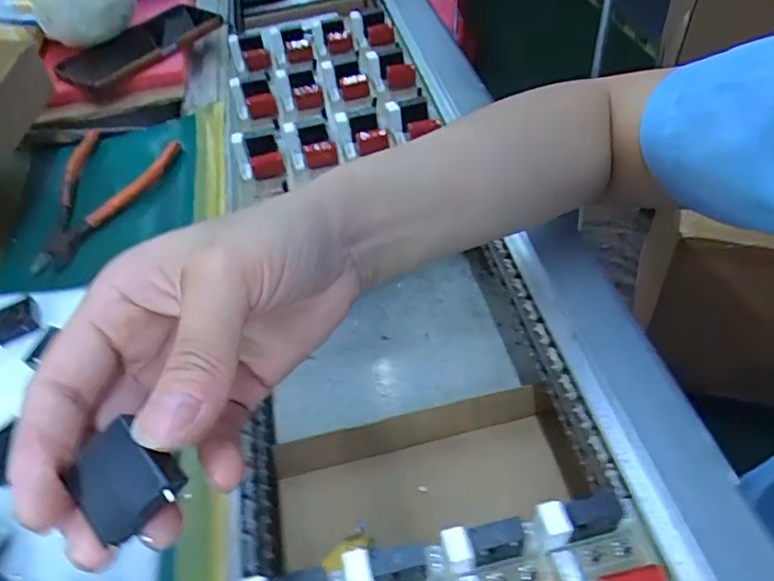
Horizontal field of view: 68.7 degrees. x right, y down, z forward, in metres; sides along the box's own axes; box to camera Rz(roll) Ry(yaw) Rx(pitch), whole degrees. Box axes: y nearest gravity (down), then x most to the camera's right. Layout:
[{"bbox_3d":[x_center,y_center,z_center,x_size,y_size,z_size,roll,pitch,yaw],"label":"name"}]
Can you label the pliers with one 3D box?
[{"bbox_3d":[-0.225,-0.092,0.466,0.096,0.021,0.165,-8,50,0],"label":"pliers"}]

